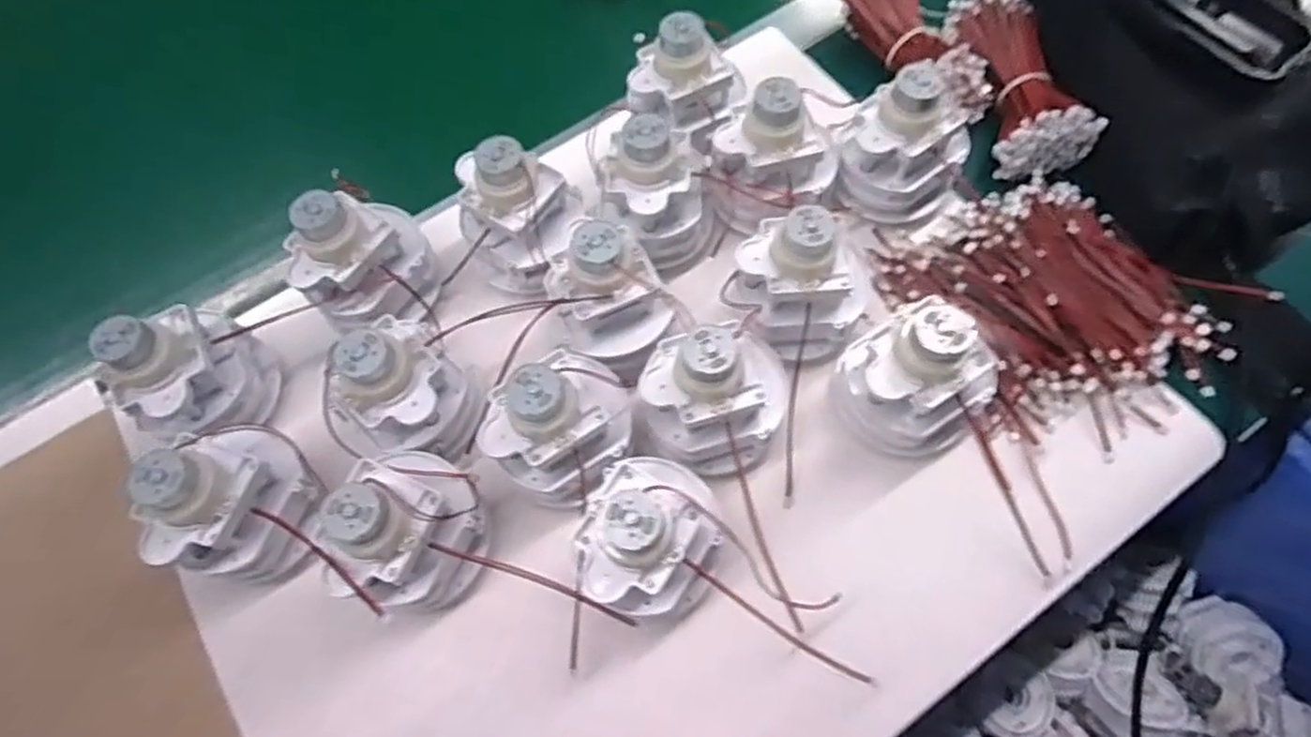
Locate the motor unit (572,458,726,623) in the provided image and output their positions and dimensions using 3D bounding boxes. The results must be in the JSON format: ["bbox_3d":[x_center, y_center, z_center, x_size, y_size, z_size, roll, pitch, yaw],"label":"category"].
[{"bbox_3d":[-0.003,0.076,0.309,0.058,0.075,0.063,-1,68,3],"label":"motor unit"}]

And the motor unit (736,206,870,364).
[{"bbox_3d":[0.075,-0.040,0.356,0.068,0.076,0.059,13,69,8],"label":"motor unit"}]

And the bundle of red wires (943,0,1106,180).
[{"bbox_3d":[0.217,-0.176,0.425,0.055,0.039,0.121,-13,68,-2],"label":"bundle of red wires"}]

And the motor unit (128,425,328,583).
[{"bbox_3d":[-0.196,0.060,0.325,0.054,0.079,0.066,16,70,9],"label":"motor unit"}]

